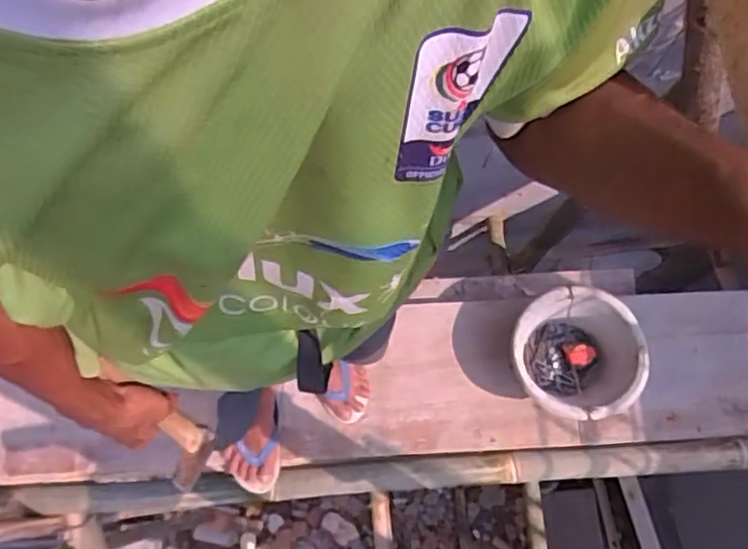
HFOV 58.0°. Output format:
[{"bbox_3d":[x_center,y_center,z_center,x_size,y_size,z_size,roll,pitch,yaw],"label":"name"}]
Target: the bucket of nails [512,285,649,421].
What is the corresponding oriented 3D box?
[{"bbox_3d":[0.406,0.173,1.402,0.243,0.191,0.253,0,73,0],"label":"bucket of nails"}]

